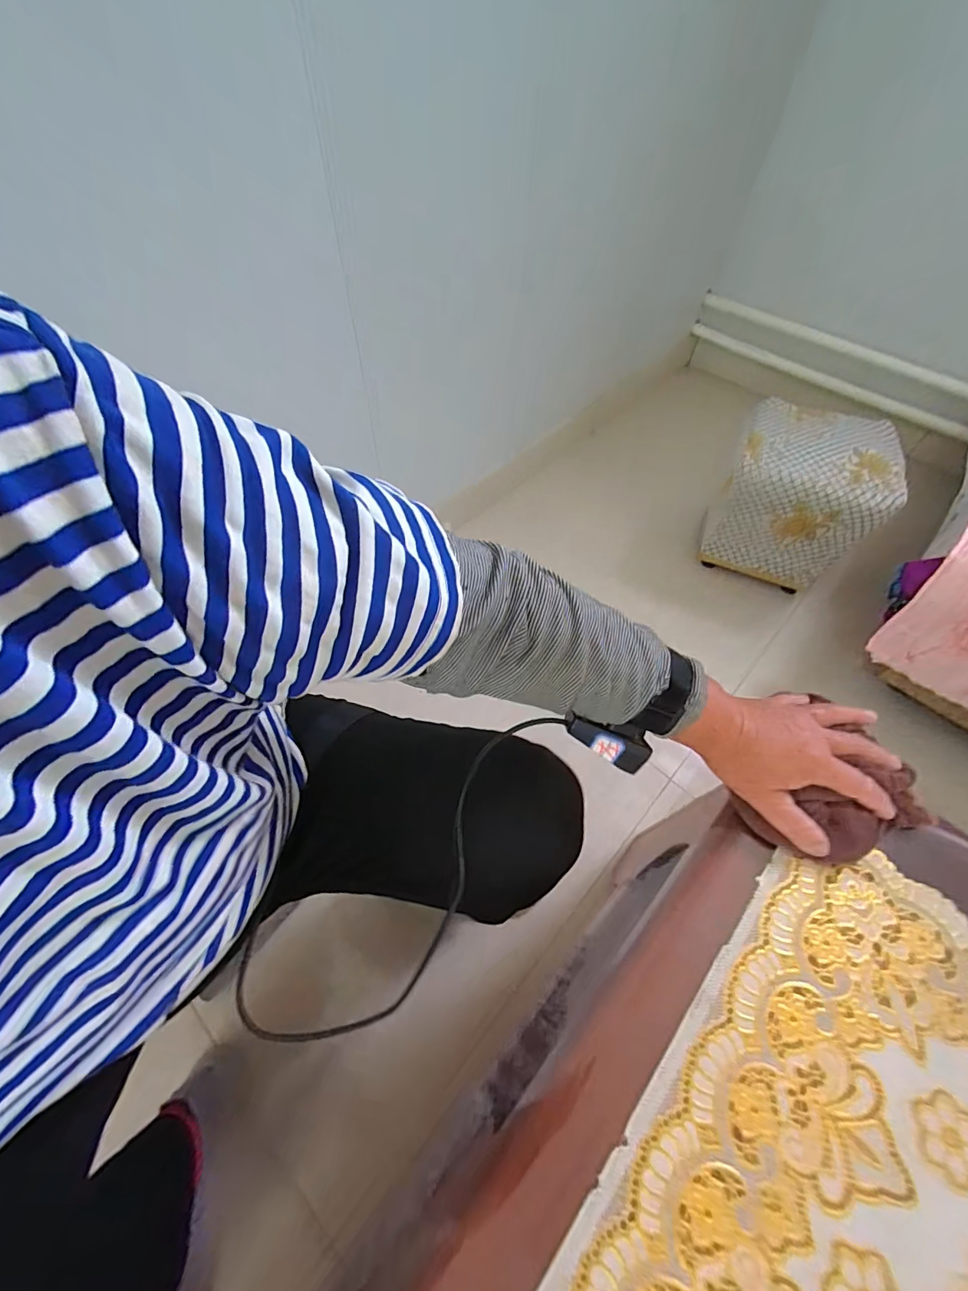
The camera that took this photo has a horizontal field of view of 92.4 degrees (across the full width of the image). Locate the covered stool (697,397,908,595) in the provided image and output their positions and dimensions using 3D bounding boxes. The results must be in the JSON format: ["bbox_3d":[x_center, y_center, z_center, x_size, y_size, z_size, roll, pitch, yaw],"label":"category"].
[{"bbox_3d":[0.705,-0.334,1.079,0.294,0.309,0.276,21,60,12],"label":"covered stool"}]

